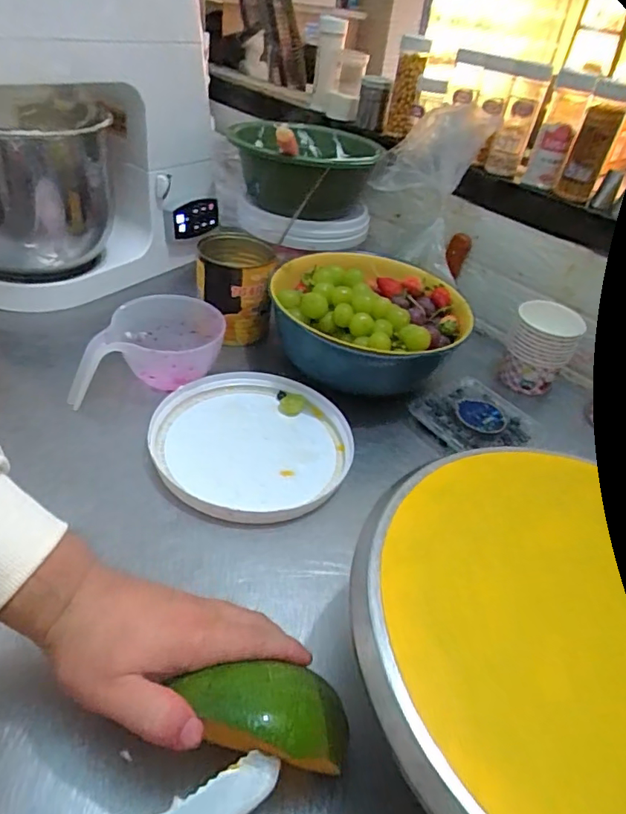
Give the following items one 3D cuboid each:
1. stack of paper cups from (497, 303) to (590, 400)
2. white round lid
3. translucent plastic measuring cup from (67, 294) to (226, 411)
[{"bbox_3d":[0.293,-0.078,0.683,0.082,0.104,0.067,20,40,13],"label":"stack of paper cups"},{"bbox_3d":[-0.061,0.032,0.548,0.198,0.022,0.200,5,39,-4],"label":"white round lid"},{"bbox_3d":[-0.186,-0.066,0.600,0.160,0.070,0.120,-3,41,-15],"label":"translucent plastic measuring cup"}]

